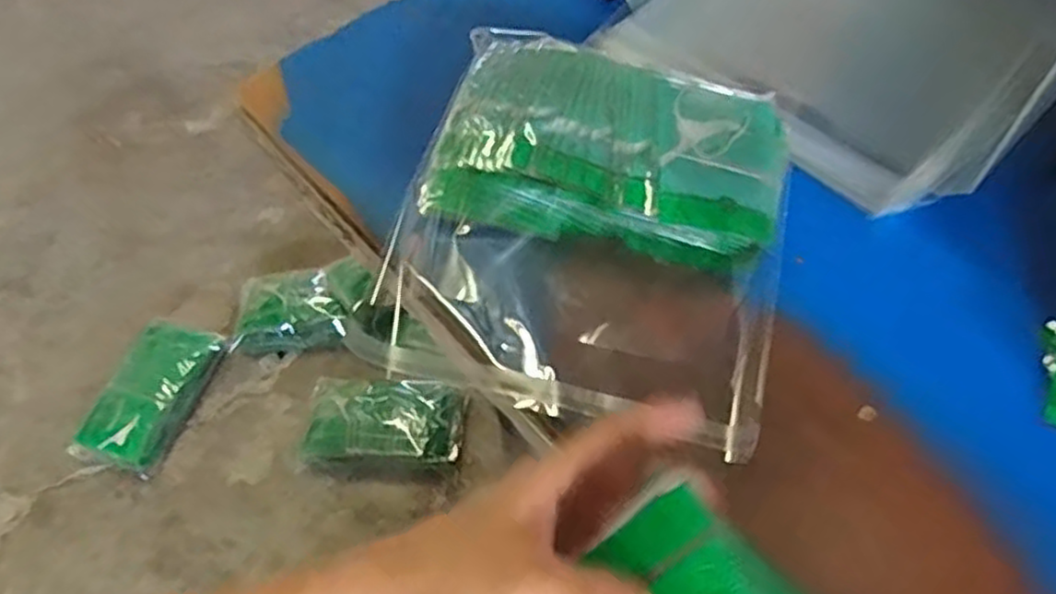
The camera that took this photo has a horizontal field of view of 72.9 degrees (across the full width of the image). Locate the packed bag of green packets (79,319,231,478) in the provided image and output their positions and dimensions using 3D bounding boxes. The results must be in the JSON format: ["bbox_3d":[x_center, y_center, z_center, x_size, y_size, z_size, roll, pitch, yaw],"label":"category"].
[{"bbox_3d":[-0.698,0.176,1.332,0.182,0.084,0.273,17,59,14],"label":"packed bag of green packets"}]

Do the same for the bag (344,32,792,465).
[{"bbox_3d":[0.045,-0.055,0.540,0.281,0.094,0.285,13,58,12],"label":"bag"}]

